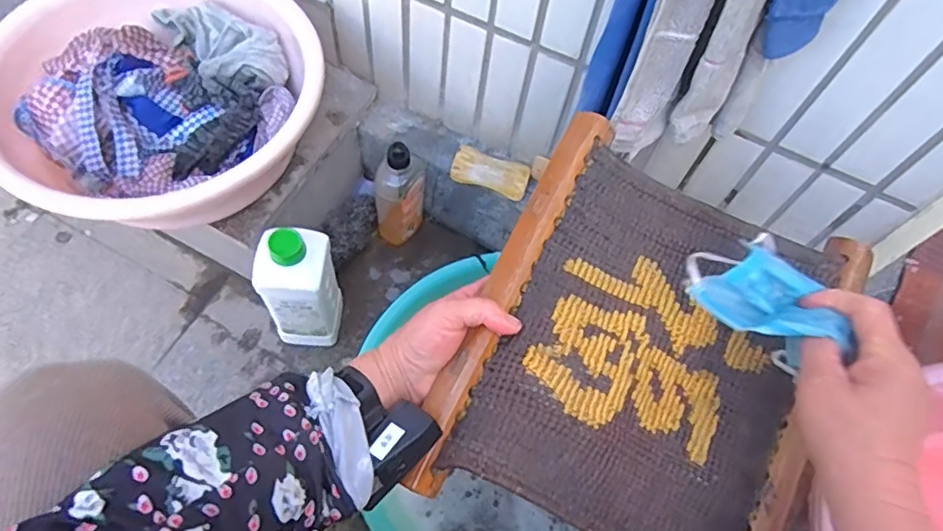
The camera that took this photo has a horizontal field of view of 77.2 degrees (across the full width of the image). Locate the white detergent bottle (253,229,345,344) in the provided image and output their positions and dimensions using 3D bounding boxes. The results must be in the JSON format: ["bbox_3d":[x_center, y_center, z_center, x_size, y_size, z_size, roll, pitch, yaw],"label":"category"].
[{"bbox_3d":[-0.221,0.026,0.756,0.084,0.208,0.088,13,63,-2],"label":"white detergent bottle"}]

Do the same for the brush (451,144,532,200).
[{"bbox_3d":[0.028,-0.130,0.847,0.112,0.024,0.052,15,63,-14],"label":"brush"}]

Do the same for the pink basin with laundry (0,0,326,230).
[{"bbox_3d":[-0.358,-0.193,0.704,0.340,0.115,0.318,3,64,-7],"label":"pink basin with laundry"}]

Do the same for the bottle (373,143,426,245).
[{"bbox_3d":[-0.103,-0.108,0.862,0.076,0.198,0.065,-4,65,-9],"label":"bottle"}]

